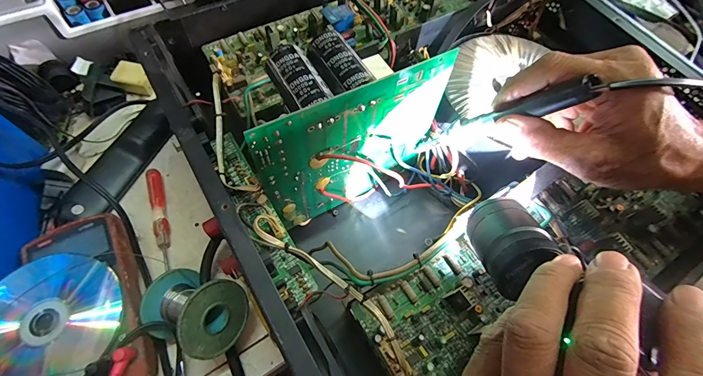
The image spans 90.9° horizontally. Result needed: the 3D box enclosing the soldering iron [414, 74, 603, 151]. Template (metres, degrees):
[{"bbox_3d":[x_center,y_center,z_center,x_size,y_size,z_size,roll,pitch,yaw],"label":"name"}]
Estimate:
[{"bbox_3d":[0.108,-0.053,0.281,0.012,0.169,0.013,-46,104,-22],"label":"soldering iron"}]

